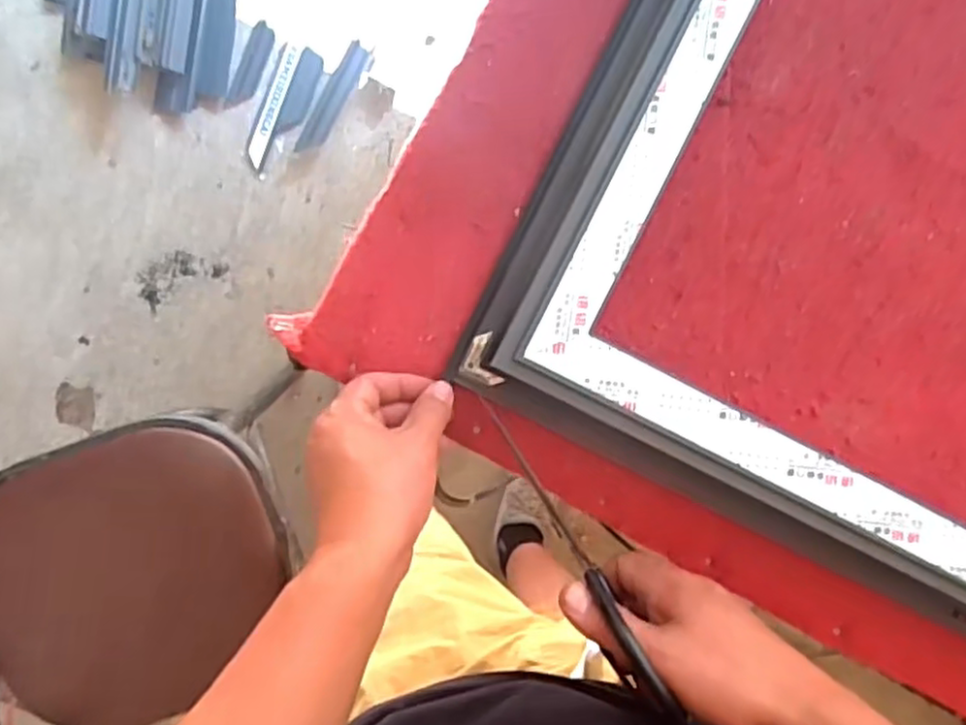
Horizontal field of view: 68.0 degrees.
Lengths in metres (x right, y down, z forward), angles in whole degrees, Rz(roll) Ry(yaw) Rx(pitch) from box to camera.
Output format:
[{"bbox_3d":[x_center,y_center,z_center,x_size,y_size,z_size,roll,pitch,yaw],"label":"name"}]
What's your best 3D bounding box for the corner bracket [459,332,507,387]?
[{"bbox_3d":[-0.002,0.000,0.519,0.028,0.010,0.038,-16,93,-4],"label":"corner bracket"}]

